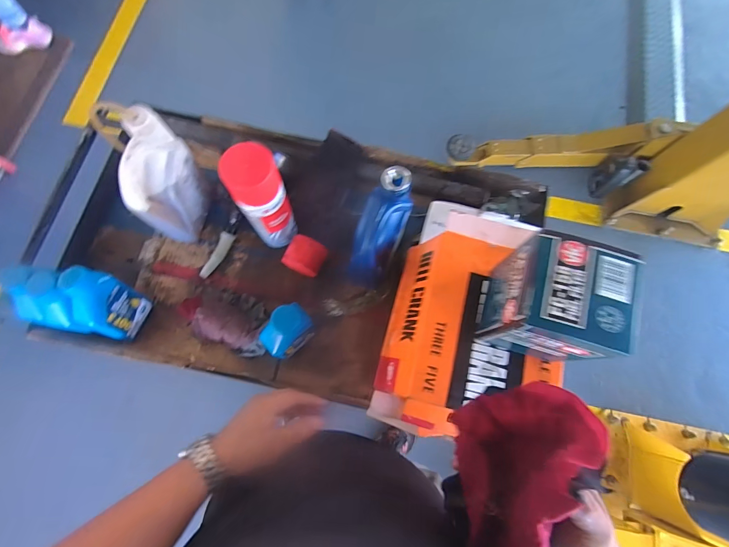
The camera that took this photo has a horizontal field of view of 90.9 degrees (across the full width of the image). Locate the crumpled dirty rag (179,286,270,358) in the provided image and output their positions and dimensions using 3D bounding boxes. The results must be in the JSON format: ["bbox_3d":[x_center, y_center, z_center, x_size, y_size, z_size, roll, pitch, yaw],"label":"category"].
[{"bbox_3d":[-0.229,0.075,0.603,0.163,0.040,0.094,21,75,4],"label":"crumpled dirty rag"}]

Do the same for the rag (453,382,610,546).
[{"bbox_3d":[0.139,0.183,0.291,0.096,0.082,0.169,-4,73,-3],"label":"rag"}]

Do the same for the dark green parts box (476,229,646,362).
[{"bbox_3d":[0.202,0.038,0.409,0.107,0.158,0.107,12,74,2],"label":"dark green parts box"}]

